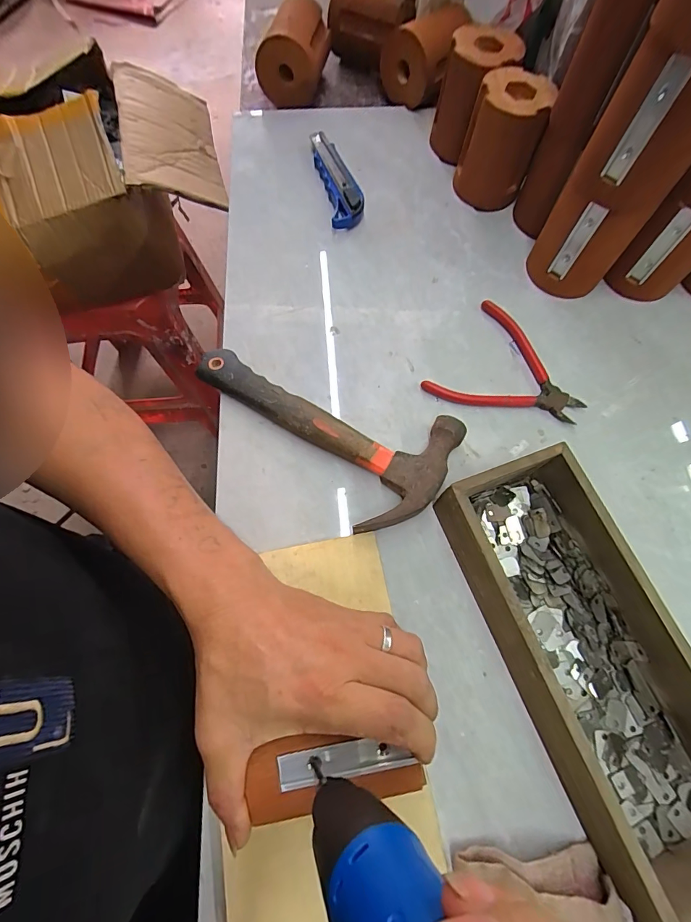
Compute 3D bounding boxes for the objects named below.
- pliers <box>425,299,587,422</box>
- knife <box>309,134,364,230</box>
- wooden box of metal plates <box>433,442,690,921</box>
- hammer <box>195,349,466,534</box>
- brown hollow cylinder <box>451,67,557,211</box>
[{"bbox_3d":[0.164,-0.082,0.400,0.134,0.010,0.120,33,73,10],"label":"pliers"},{"bbox_3d":[-0.010,-0.329,0.478,0.039,0.022,0.141,-13,71,-6],"label":"knife"},{"bbox_3d":[0.171,0.136,0.295,0.122,0.063,0.278,-17,72,-7],"label":"wooden box of metal plates"},{"bbox_3d":[-0.016,-0.046,0.377,0.240,0.029,0.122,39,74,12],"label":"hammer"},{"bbox_3d":[0.166,-0.345,0.447,0.078,0.098,0.071,8,71,2],"label":"brown hollow cylinder"}]

